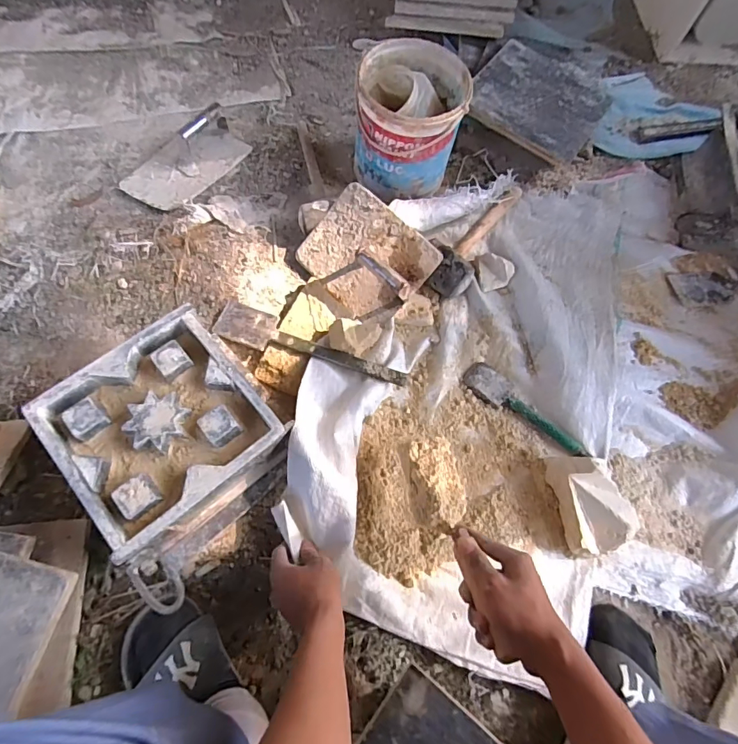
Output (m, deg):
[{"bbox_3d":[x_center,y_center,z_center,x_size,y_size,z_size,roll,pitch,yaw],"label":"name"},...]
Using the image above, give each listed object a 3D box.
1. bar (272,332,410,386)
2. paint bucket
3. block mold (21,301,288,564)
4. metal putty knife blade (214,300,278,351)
[{"bbox_3d":[-0.045,-0.021,0.694,0.217,0.007,0.021,19,73,13],"label":"bar"},{"bbox_3d":[0.068,-0.427,0.802,0.175,0.188,0.176,0,67,0],"label":"paint bucket"},{"bbox_3d":[-0.260,0.079,0.604,0.228,0.126,0.222,-40,74,-17],"label":"block mold"},{"bbox_3d":[-0.198,-0.077,0.731,0.094,0.007,0.060,20,67,5],"label":"metal putty knife blade"}]

